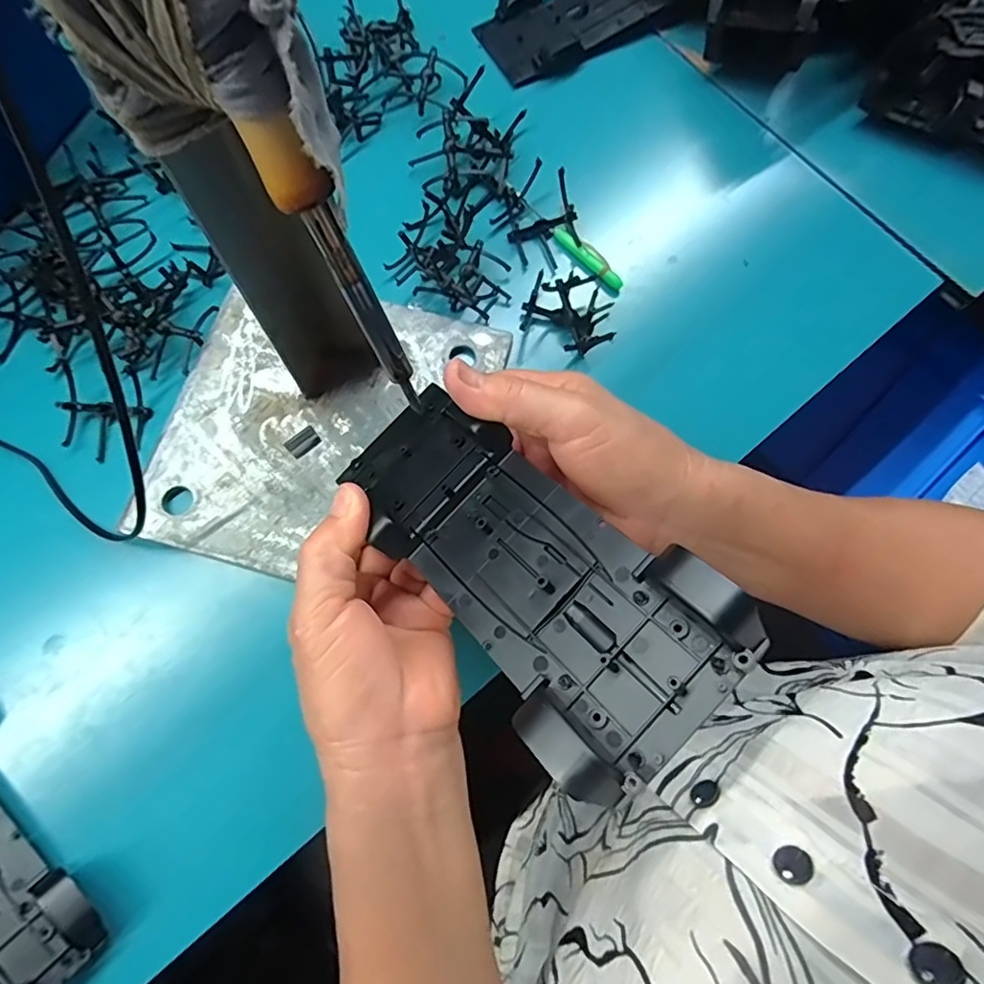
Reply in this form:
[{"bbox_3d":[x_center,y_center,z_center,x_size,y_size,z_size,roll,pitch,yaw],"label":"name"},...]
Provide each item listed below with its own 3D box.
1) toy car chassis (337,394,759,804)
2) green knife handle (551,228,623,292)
[{"bbox_3d":[0.001,0.020,0.226,0.074,0.031,0.189,-40,52,-11],"label":"toy car chassis"},{"bbox_3d":[0.068,-0.168,0.404,0.008,0.007,0.063,-43,80,-14],"label":"green knife handle"}]

